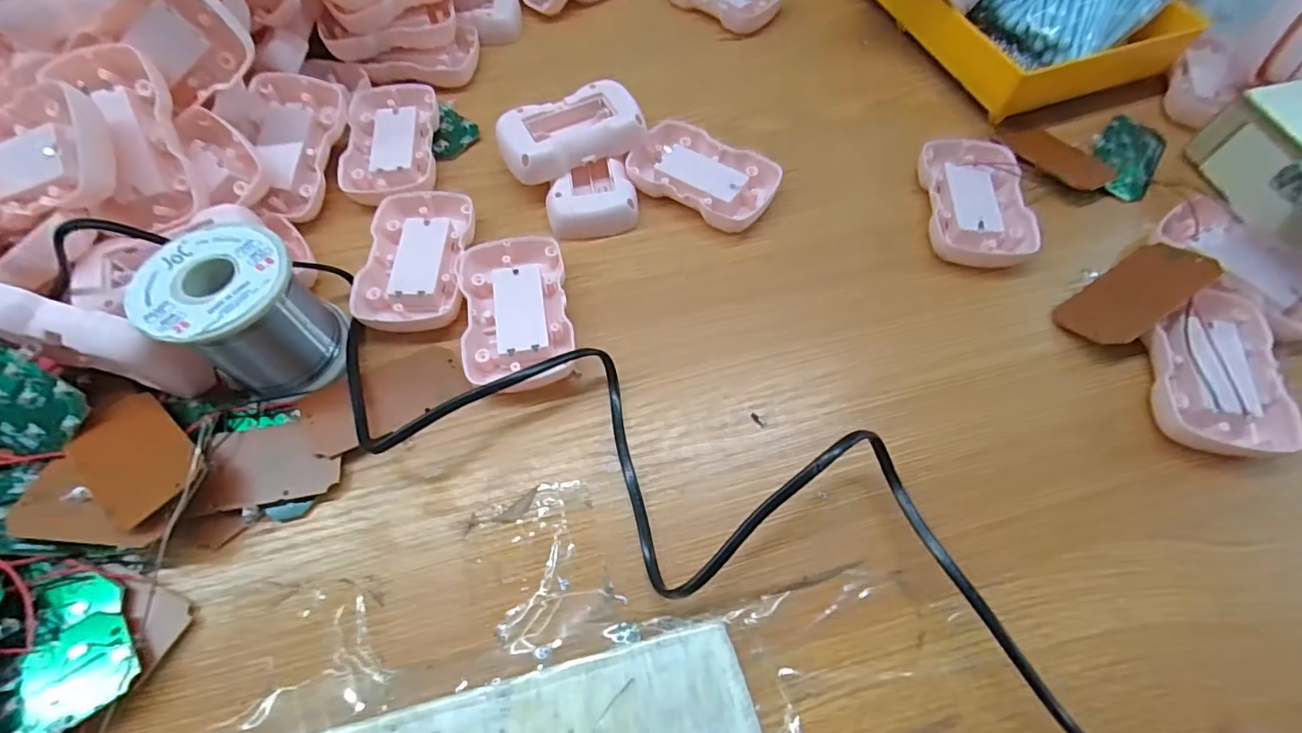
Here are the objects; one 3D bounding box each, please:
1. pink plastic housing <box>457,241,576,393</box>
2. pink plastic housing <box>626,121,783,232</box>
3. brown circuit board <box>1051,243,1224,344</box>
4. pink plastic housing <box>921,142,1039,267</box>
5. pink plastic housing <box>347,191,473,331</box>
[{"bbox_3d":[-0.071,-0.030,0.289,0.053,0.016,0.084,-10,63,-5],"label":"pink plastic housing"},{"bbox_3d":[0.031,-0.116,0.334,0.087,0.014,0.055,31,67,15],"label":"pink plastic housing"},{"bbox_3d":[0.250,-0.038,0.283,0.073,0.004,0.038,-34,38,-2],"label":"brown circuit board"},{"bbox_3d":[0.188,-0.098,0.322,0.055,0.015,0.087,4,62,2],"label":"pink plastic housing"},{"bbox_3d":[-0.128,-0.058,0.305,0.055,0.017,0.090,-1,62,-1],"label":"pink plastic housing"}]

